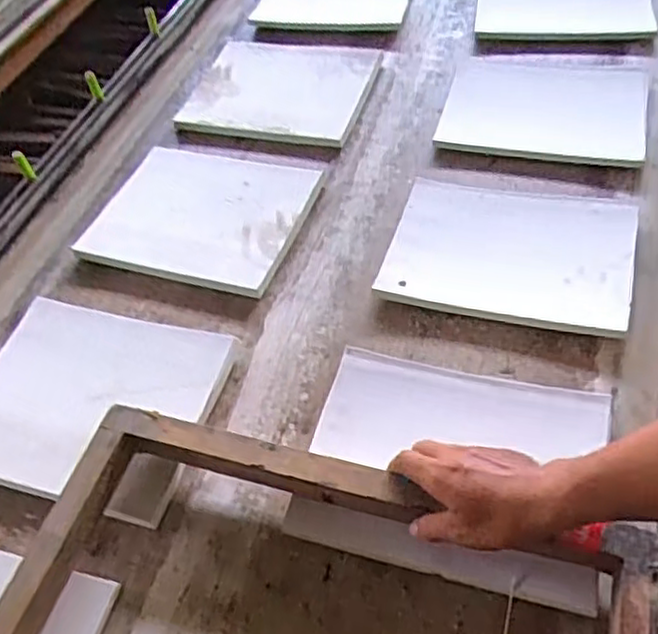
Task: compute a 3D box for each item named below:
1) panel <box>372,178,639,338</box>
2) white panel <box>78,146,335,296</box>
[{"bbox_3d":[0.214,-0.079,0.830,0.272,0.026,0.205,11,57,15],"label":"panel"},{"bbox_3d":[-0.163,-0.141,0.922,0.255,0.020,0.227,14,54,15],"label":"white panel"}]

